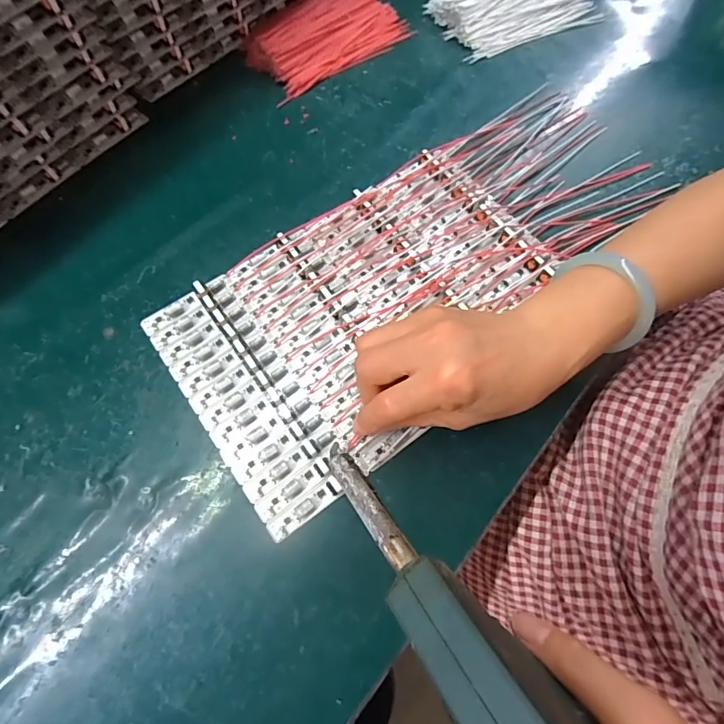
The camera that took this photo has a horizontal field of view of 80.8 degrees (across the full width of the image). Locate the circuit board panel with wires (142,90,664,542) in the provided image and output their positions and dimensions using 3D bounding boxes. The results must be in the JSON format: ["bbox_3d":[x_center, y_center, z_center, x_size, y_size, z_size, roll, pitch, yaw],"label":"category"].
[{"bbox_3d":[0.051,-0.082,0.340,0.428,0.016,0.183,-39,75,-13],"label":"circuit board panel with wires"}]

